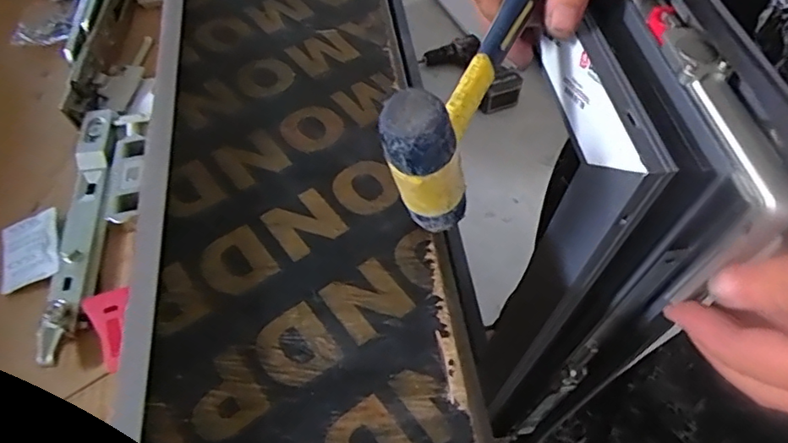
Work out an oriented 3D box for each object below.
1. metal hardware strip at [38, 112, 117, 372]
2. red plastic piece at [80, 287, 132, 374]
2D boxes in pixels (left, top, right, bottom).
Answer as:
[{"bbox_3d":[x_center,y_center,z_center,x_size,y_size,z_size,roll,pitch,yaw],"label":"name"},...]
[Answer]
[{"bbox_3d":[-0.144,-0.001,0.255,0.018,0.008,0.133,-6,55,-5],"label":"metal hardware strip"},{"bbox_3d":[-0.118,0.045,0.229,0.018,0.008,0.033,-10,78,-8],"label":"red plastic piece"}]

